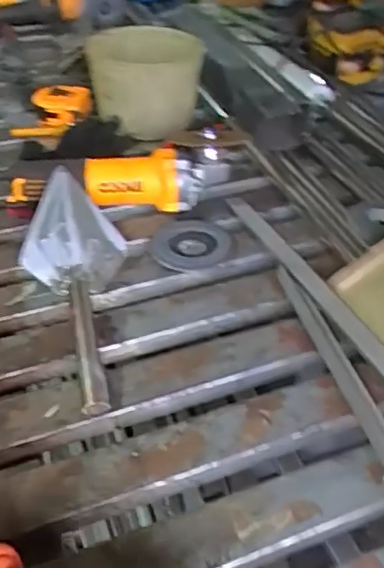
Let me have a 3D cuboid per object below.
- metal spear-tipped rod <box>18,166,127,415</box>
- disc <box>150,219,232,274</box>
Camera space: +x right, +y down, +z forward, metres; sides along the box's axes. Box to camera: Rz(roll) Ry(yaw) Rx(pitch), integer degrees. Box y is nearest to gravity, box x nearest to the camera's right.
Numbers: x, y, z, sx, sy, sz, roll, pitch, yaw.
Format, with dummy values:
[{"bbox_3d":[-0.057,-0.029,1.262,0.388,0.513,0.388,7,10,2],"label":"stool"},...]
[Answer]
[{"bbox_3d":[-0.111,-0.006,0.584,0.105,0.064,0.291,-12,42,-13],"label":"metal spear-tipped rod"},{"bbox_3d":[-0.001,-0.047,0.675,0.091,0.009,0.095,0,41,0],"label":"disc"}]

